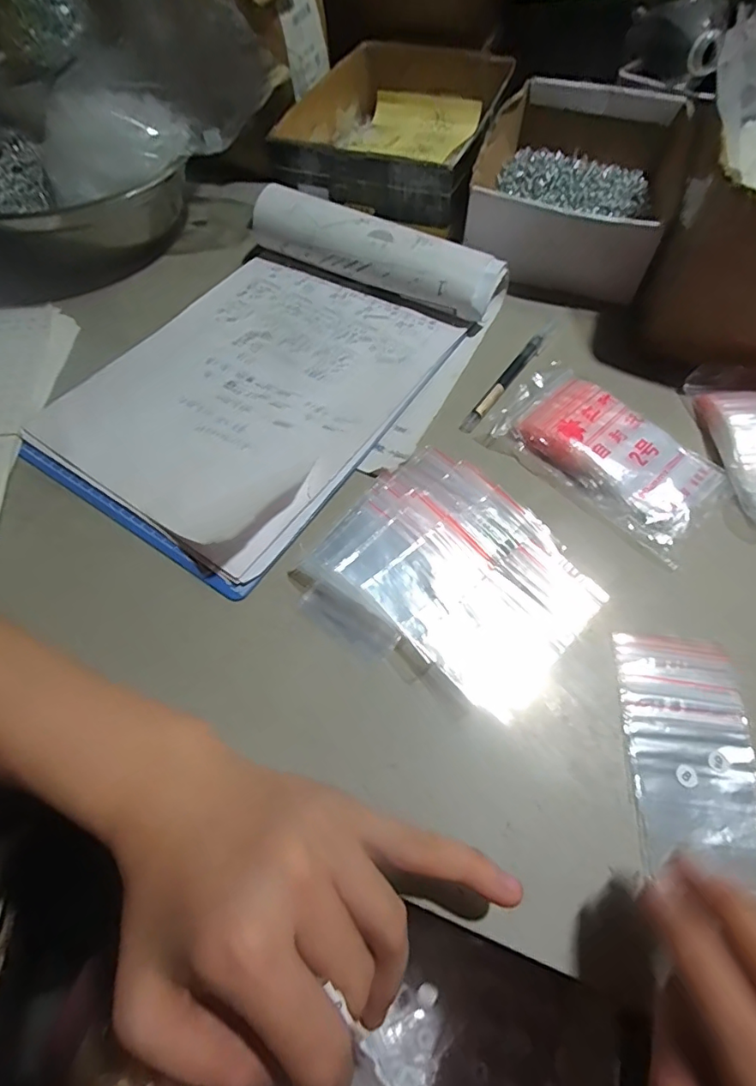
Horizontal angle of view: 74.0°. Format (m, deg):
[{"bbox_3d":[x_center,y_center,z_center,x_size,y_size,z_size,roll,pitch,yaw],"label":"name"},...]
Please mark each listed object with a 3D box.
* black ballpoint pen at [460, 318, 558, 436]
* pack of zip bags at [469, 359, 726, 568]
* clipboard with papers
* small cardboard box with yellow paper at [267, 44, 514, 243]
[{"bbox_3d":[0.108,-0.135,0.393,0.012,0.011,0.149,34,66,19],"label":"black ballpoint pen"},{"bbox_3d":[0.155,-0.064,0.339,0.150,0.016,0.093,38,67,20],"label":"pack of zip bags"},{"bbox_3d":[-0.081,-0.142,0.375,0.240,0.035,0.322,31,65,17],"label":"clipboard with papers"},{"bbox_3d":[0.021,-0.415,0.506,0.191,0.060,0.252,15,61,9],"label":"small cardboard box with yellow paper"}]

